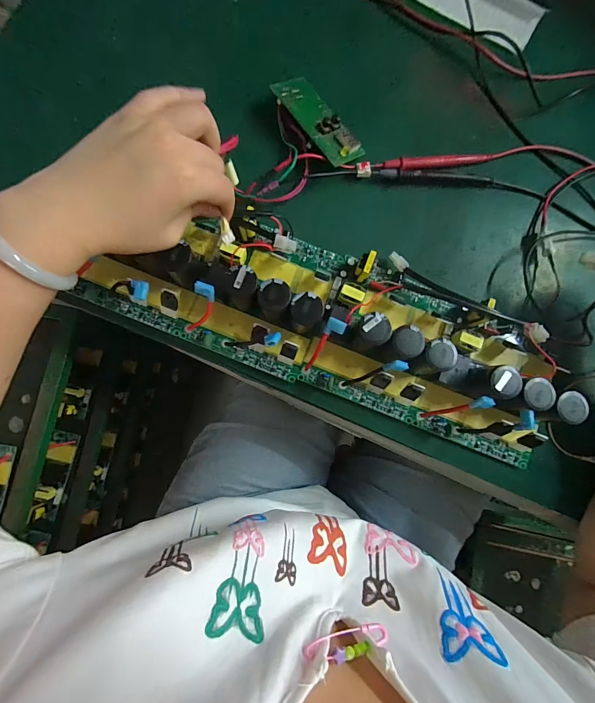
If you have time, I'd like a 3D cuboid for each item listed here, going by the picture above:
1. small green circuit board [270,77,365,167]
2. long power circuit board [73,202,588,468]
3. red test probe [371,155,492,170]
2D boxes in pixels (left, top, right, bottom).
[{"bbox_3d":[0.023,-0.241,0.350,0.049,0.015,0.109,-35,86,-20],"label":"small green circuit board"},{"bbox_3d":[0.040,-0.033,0.320,0.450,0.058,0.149,19,82,0],"label":"long power circuit board"},{"bbox_3d":[0.145,-0.202,0.363,0.130,0.009,0.018,-10,84,-5],"label":"red test probe"}]

